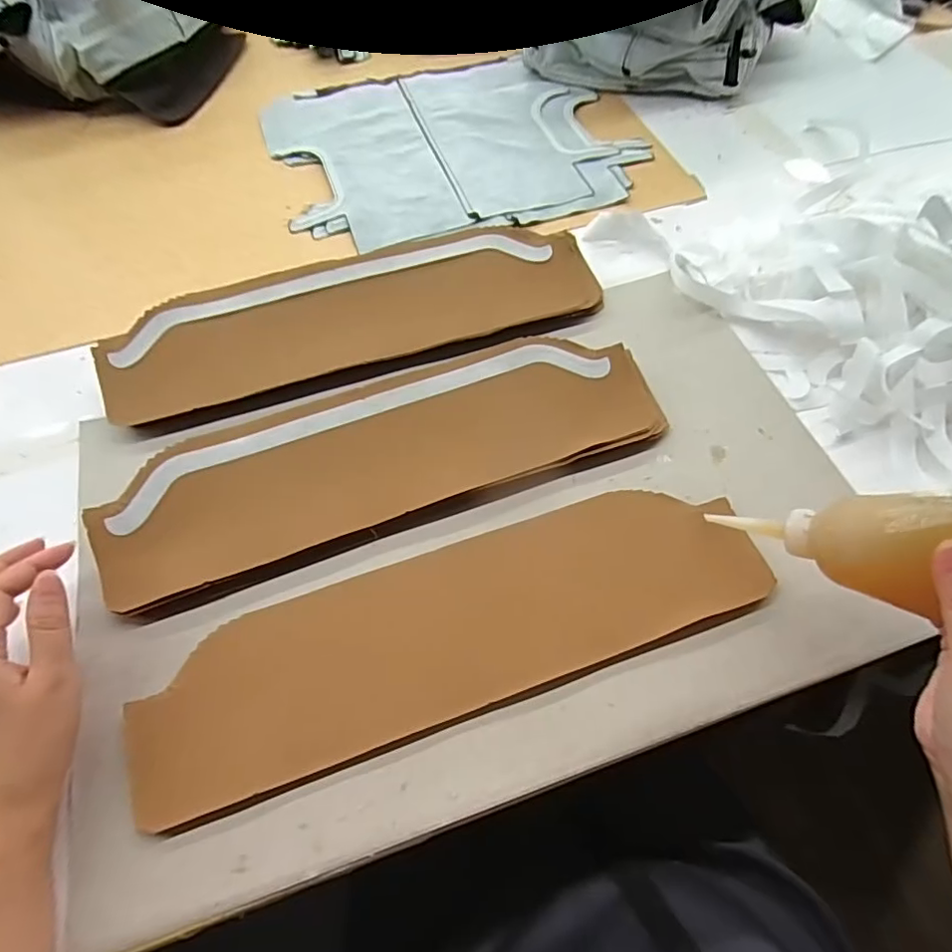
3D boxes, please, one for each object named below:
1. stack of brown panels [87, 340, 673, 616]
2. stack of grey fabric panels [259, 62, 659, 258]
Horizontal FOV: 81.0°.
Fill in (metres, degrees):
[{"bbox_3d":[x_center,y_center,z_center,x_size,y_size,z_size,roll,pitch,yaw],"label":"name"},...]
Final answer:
[{"bbox_3d":[-0.067,-0.022,0.426,0.409,0.029,0.117,-19,62,-9],"label":"stack of brown panels"},{"bbox_3d":[-0.027,-0.373,0.631,0.377,0.011,0.301,-17,62,-9],"label":"stack of grey fabric panels"}]

